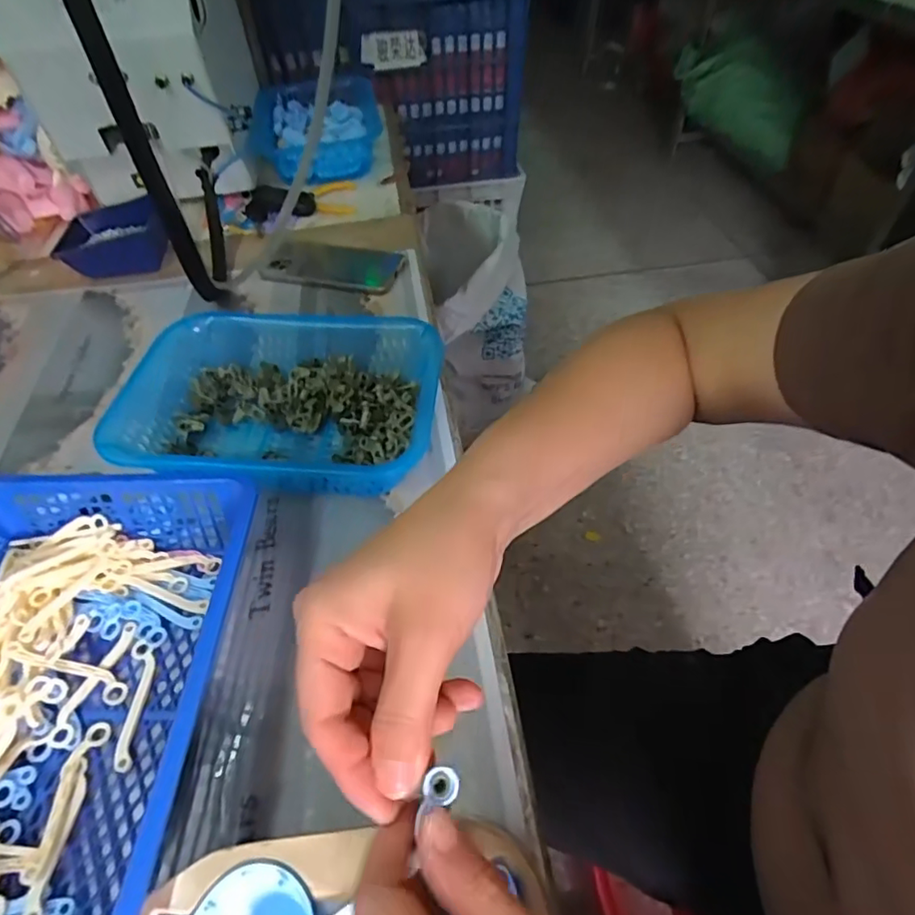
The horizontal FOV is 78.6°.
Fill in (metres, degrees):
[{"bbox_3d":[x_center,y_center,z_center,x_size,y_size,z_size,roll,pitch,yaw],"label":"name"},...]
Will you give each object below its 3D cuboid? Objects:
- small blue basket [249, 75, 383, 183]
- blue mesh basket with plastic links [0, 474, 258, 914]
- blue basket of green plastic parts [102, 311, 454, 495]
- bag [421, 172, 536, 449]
[{"bbox_3d":[-0.213,-0.515,0.872,0.189,0.070,0.248,-9,50,-7],"label":"small blue basket"},{"bbox_3d":[-0.254,0.143,0.329,0.200,0.058,0.290,1,50,1],"label":"blue mesh basket with plastic links"},{"bbox_3d":[-0.152,-0.042,0.480,0.249,0.066,0.191,3,50,3],"label":"blue basket of green plastic parts"},{"bbox_3d":[0.046,-0.283,1.168,0.172,0.394,0.233,-6,50,-3],"label":"bag"}]

